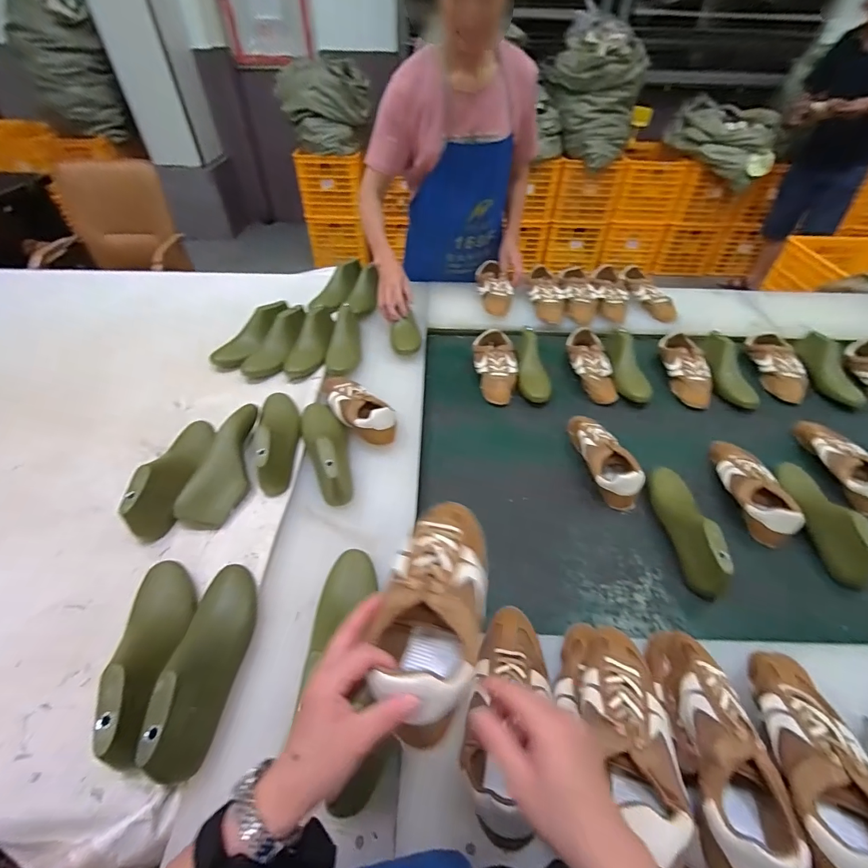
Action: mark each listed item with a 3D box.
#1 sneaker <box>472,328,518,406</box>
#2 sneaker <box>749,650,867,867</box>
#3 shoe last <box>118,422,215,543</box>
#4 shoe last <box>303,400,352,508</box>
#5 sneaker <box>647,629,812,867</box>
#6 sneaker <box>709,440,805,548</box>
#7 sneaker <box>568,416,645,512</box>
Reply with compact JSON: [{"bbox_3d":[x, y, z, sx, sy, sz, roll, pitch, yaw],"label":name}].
[{"bbox_3d":[0.158,-0.173,1.047,0.105,0.069,0.228,0,48,1],"label":"sneaker"},{"bbox_3d":[0.409,0.333,0.435,0.115,0.076,0.254,16,32,11],"label":"sneaker"},{"bbox_3d":[-0.464,0.061,0.729,0.067,0.087,0.251,0,48,1],"label":"shoe last"},{"bbox_3d":[-0.205,0.016,0.785,0.085,0.095,0.253,-16,49,-13],"label":"shoe last"},{"bbox_3d":[0.307,0.327,0.450,0.096,0.097,0.244,7,29,3],"label":"sneaker"},{"bbox_3d":[0.613,0.097,0.793,0.097,0.062,0.238,6,48,6],"label":"sneaker"},{"bbox_3d":[0.350,0.039,0.843,0.089,0.069,0.239,-4,48,-3],"label":"sneaker"}]

